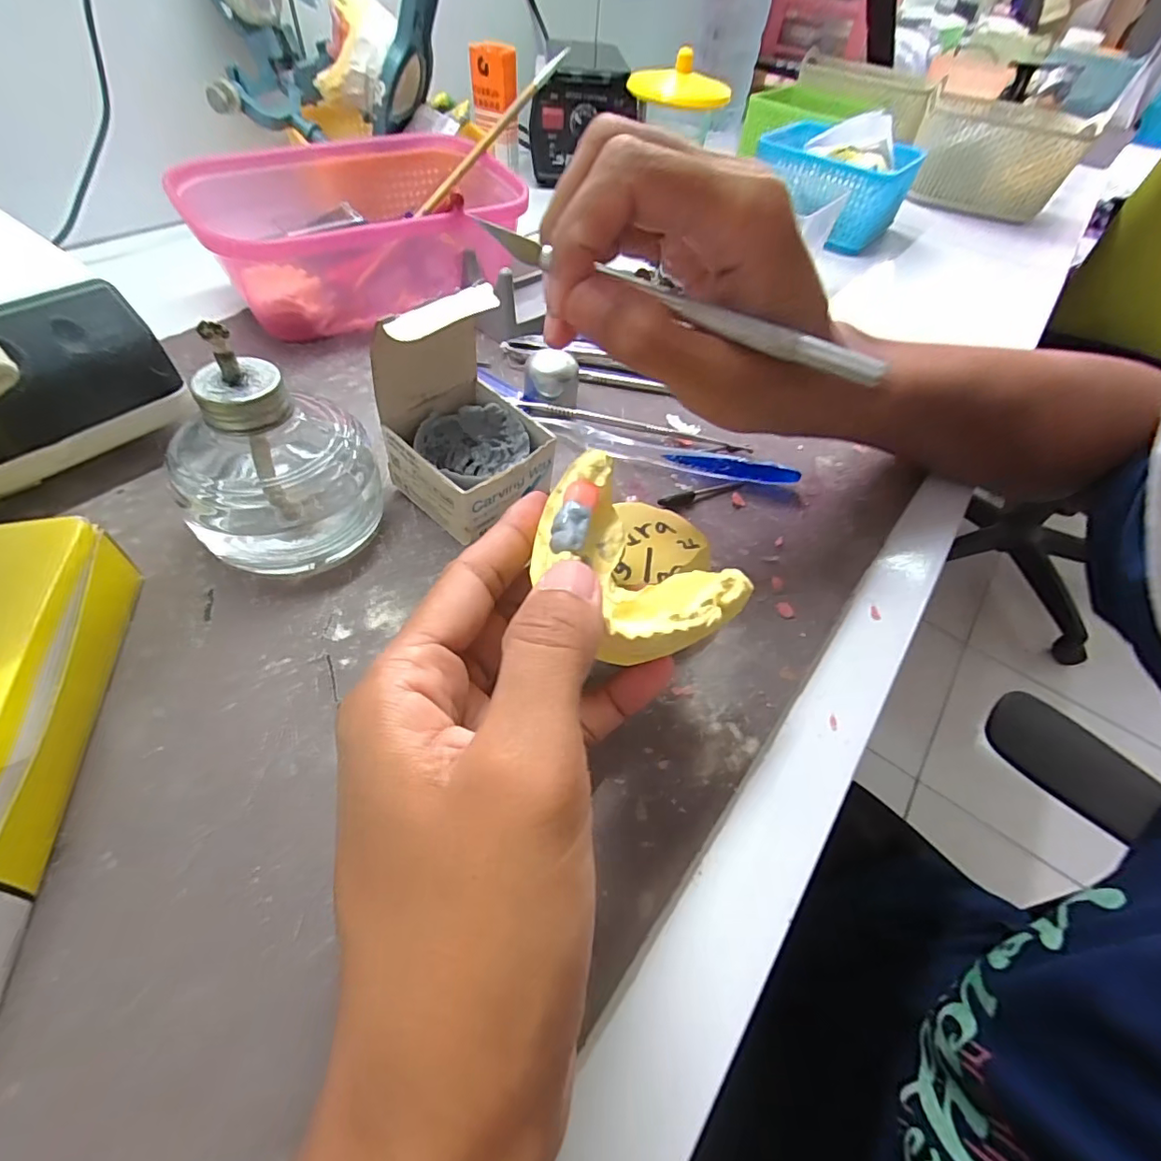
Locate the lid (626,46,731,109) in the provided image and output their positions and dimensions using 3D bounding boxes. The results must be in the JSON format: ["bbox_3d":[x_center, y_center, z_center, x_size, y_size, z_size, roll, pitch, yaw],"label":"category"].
[{"bbox_3d":[0.083,-0.417,0.433,0.083,0.031,0.072,10,52,2],"label":"lid"}]

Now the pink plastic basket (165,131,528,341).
[{"bbox_3d":[-0.133,-0.226,0.342,0.193,0.067,0.124,-22,57,-22],"label":"pink plastic basket"}]

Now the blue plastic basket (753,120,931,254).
[{"bbox_3d":[0.242,-0.384,0.508,0.129,0.059,0.158,32,55,18],"label":"blue plastic basket"}]

